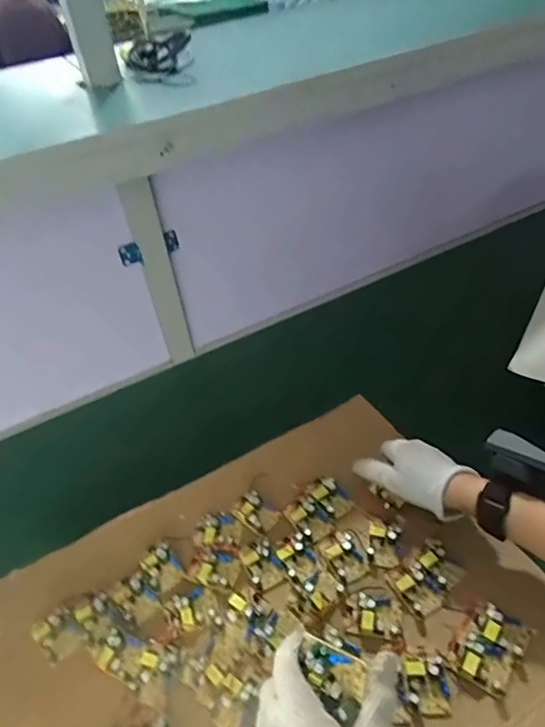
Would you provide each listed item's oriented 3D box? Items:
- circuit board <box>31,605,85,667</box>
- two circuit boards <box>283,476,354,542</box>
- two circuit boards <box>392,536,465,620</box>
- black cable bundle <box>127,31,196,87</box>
[{"bbox_3d":[-0.207,0.258,0.503,0.045,0.014,0.038,31,54,35],"label":"circuit board"},{"bbox_3d":[0.052,0.160,0.581,0.068,0.023,0.055,-35,49,-28],"label":"two circuit boards"},{"bbox_3d":[0.154,0.206,0.509,0.066,0.014,0.043,-34,48,-27],"label":"two circuit boards"},{"bbox_3d":[-0.142,-0.389,0.667,0.080,0.047,0.102,-13,42,-7],"label":"black cable bundle"}]

